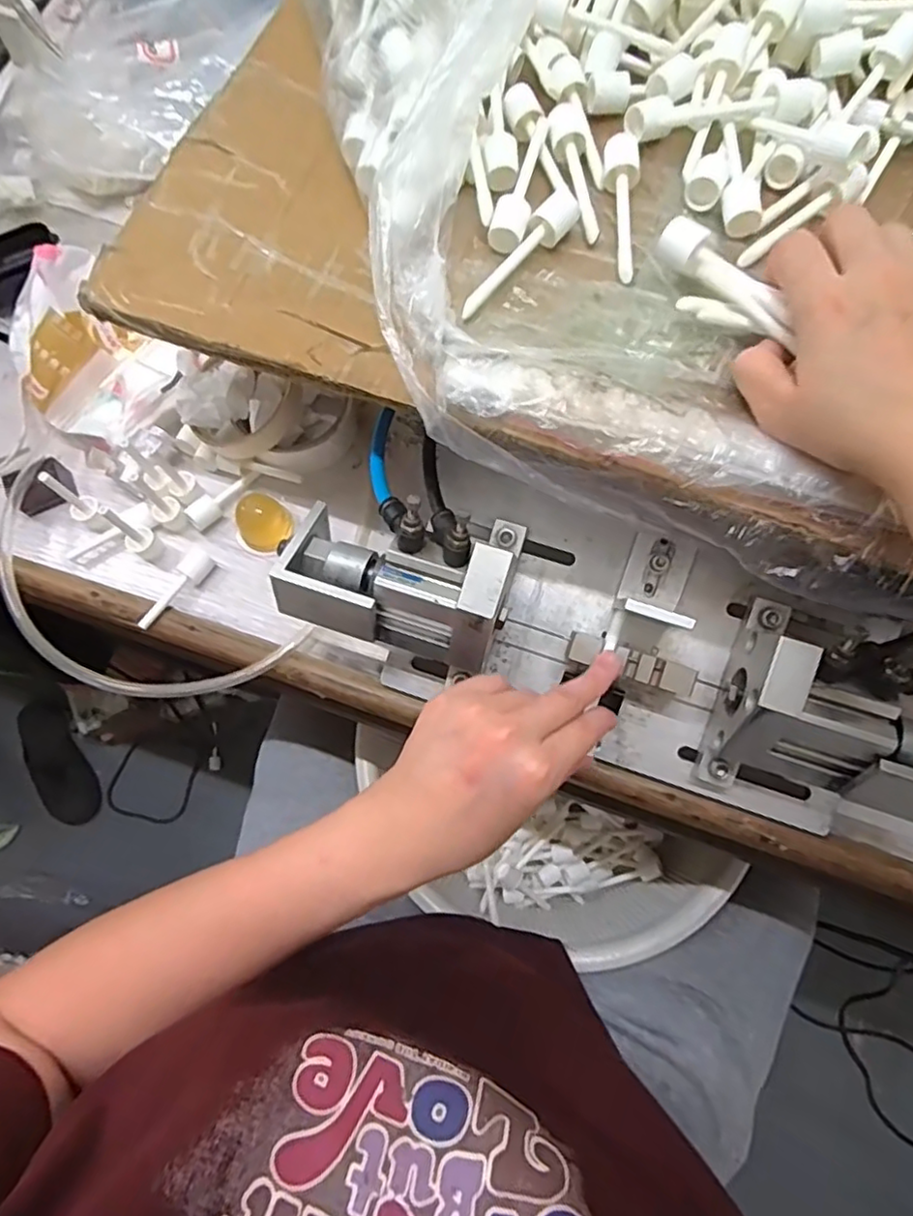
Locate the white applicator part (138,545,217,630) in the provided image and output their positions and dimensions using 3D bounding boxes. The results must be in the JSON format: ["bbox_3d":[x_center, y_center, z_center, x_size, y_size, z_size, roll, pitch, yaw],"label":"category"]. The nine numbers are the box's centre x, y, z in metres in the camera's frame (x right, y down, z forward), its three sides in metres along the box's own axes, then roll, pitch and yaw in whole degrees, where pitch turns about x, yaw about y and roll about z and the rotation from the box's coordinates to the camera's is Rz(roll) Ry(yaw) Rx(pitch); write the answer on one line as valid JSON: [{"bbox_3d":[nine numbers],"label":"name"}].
[{"bbox_3d":[-0.194,-0.013,0.435,0.018,0.015,0.065,37,78,12],"label":"white applicator part"}]

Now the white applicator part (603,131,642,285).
[{"bbox_3d":[0.085,-0.207,0.326,0.018,0.013,0.083,5,74,4],"label":"white applicator part"}]

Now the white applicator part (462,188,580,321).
[{"bbox_3d":[0.033,-0.184,0.327,0.016,0.016,0.086,41,79,12],"label":"white applicator part"}]

